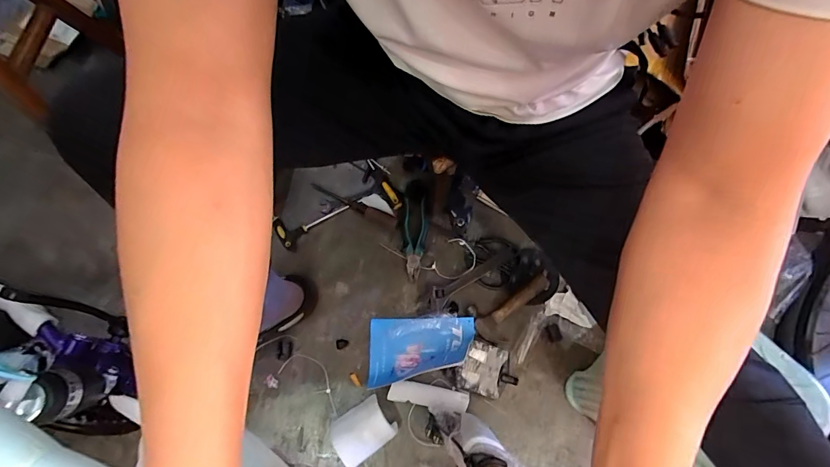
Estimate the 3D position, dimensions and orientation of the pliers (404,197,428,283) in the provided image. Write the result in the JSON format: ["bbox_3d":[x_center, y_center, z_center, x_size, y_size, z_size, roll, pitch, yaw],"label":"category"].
[{"bbox_3d":[0.002,0.012,0.848,0.047,0.027,0.174,-1,73,-1],"label":"pliers"}]

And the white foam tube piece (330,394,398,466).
[{"bbox_3d":[-0.097,0.360,0.730,0.106,0.060,0.085,-36,76,-11],"label":"white foam tube piece"}]

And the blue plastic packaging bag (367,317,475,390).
[{"bbox_3d":[0.012,0.227,0.776,0.207,0.046,0.128,-1,73,-1],"label":"blue plastic packaging bag"}]

